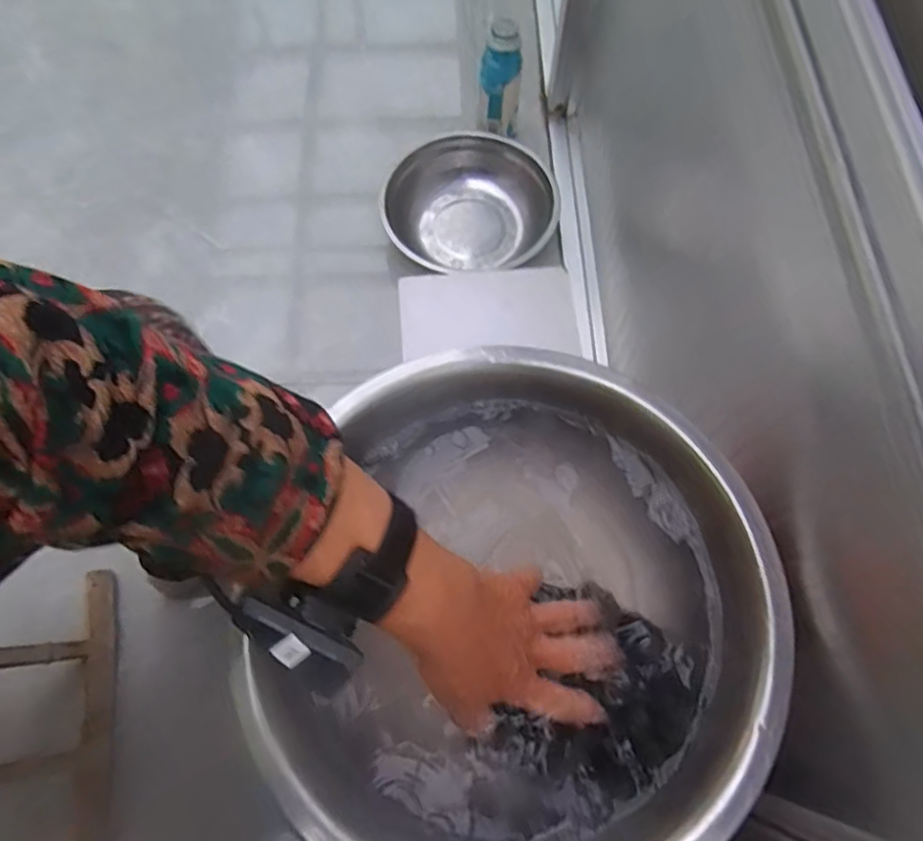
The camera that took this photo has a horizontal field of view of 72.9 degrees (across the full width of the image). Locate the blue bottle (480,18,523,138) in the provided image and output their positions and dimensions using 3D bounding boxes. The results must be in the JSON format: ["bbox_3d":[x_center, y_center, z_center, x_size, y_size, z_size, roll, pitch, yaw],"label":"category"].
[{"bbox_3d":[0.058,-0.522,0.967,0.064,0.172,0.055,3,67,2],"label":"blue bottle"}]

